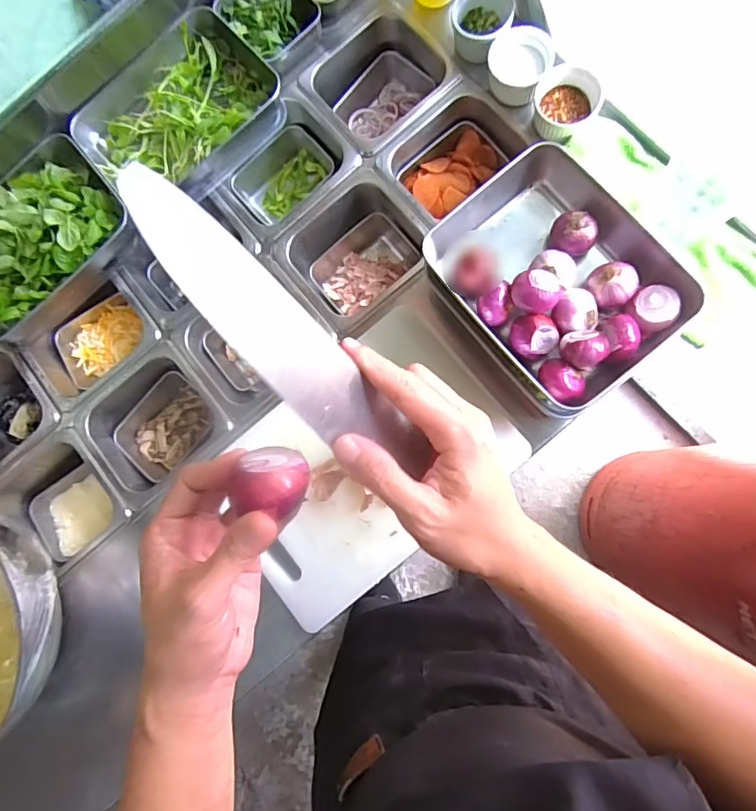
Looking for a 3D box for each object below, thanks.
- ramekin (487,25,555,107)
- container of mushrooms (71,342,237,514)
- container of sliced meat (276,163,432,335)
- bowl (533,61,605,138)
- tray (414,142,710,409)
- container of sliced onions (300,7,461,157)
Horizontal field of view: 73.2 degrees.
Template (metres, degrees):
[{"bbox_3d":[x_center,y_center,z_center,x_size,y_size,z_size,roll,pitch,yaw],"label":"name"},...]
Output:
[{"bbox_3d":[0.176,-0.421,0.631,0.072,0.045,0.074,-1,84,7],"label":"ramekin"},{"bbox_3d":[-0.310,0.029,0.719,0.168,0.107,0.157,-39,80,2],"label":"container of mushrooms"},{"bbox_3d":[-0.024,-0.196,0.701,0.177,0.096,0.166,-40,80,2],"label":"container of sliced meat"},{"bbox_3d":[0.231,-0.374,0.626,0.076,0.040,0.079,-1,84,7],"label":"bowl"},{"bbox_3d":[0.189,-0.137,0.551,0.201,0.066,0.247,-38,81,2],"label":"tray"},{"bbox_3d":[0.007,-0.435,0.726,0.174,0.088,0.162,-39,80,2],"label":"container of sliced onions"}]

